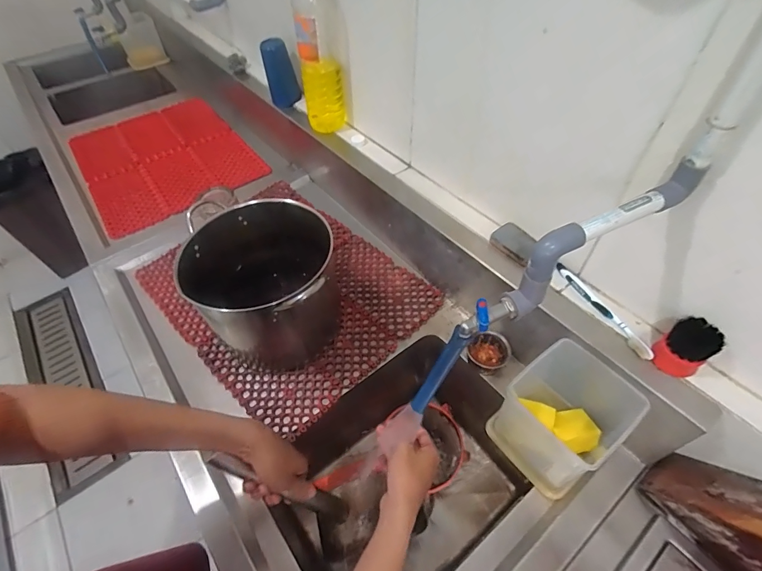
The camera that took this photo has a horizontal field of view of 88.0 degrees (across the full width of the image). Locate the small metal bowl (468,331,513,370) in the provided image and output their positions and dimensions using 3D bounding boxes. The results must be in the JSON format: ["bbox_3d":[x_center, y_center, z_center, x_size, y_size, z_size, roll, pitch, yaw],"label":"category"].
[{"bbox_3d":[0.191,0.117,0.700,0.071,0.047,0.071,-2,49,2],"label":"small metal bowl"}]

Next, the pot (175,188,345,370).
[{"bbox_3d":[-0.204,0.005,0.720,0.244,0.219,0.257,-8,49,-3],"label":"pot"}]

